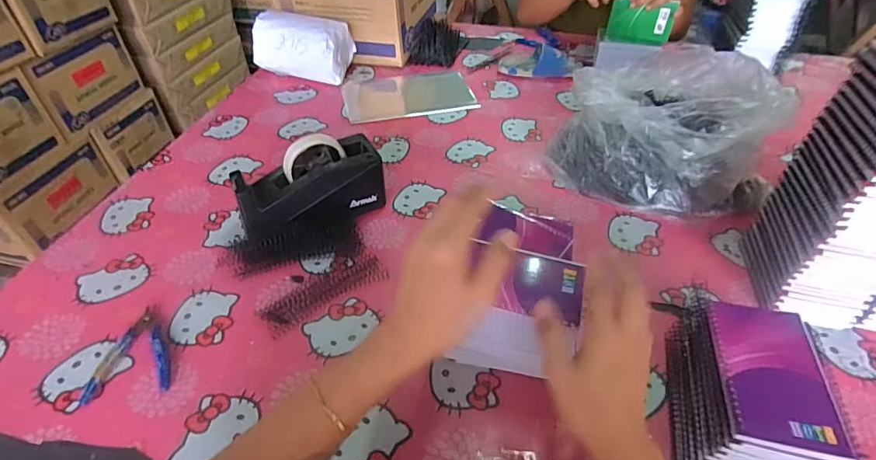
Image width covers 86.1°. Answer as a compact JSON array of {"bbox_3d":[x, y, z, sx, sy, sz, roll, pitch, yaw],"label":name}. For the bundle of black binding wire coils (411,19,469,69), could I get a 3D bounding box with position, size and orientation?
[{"bbox_3d":[0.005,-0.443,1.101,0.114,0.043,0.192,8,43,9],"label":"bundle of black binding wire coils"}]

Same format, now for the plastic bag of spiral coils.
[{"bbox_3d":[0.338,-0.159,0.704,0.282,0.177,0.234,19,45,20],"label":"plastic bag of spiral coils"}]

